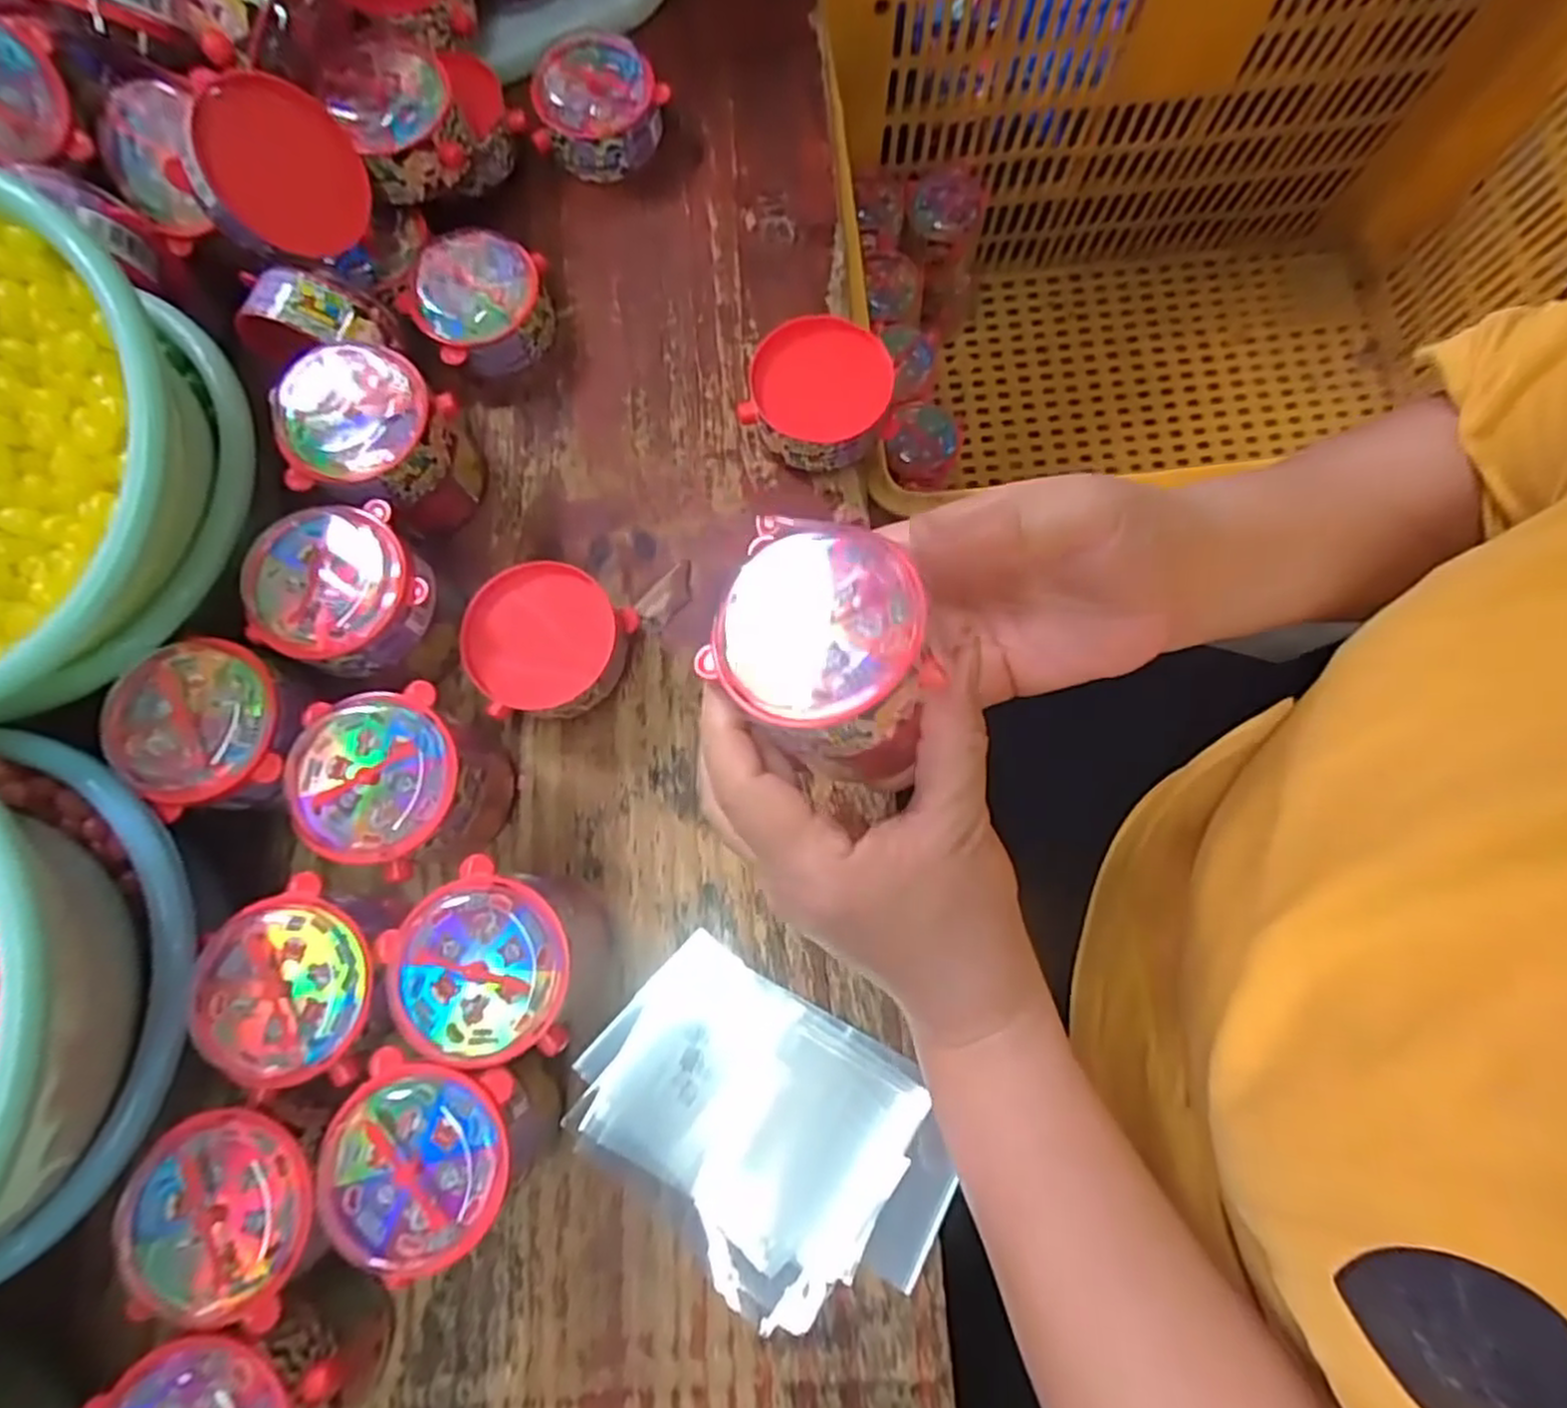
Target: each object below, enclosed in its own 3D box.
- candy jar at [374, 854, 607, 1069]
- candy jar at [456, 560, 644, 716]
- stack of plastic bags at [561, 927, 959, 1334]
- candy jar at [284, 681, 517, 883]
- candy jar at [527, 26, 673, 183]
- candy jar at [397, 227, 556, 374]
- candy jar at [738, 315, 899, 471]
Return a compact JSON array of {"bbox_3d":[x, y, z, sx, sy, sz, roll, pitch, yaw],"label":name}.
[{"bbox_3d":[-0.112,0.100,0.299,0.064,0.065,0.068,0,78,-1],"label":"candy jar"},{"bbox_3d":[-0.106,-0.025,0.340,0.067,0.037,0.068,0,78,-1],"label":"candy jar"},{"bbox_3d":[-0.008,0.181,0.313,0.153,0.005,0.109,34,80,6],"label":"stack of plastic bags"},{"bbox_3d":[-0.156,0.036,0.312,0.065,0.067,0.067,0,78,-1],"label":"candy jar"},{"bbox_3d":[-0.100,-0.336,0.414,0.069,0.037,0.073,0,78,-1],"label":"candy jar"},{"bbox_3d":[-0.156,-0.210,0.390,0.074,0.037,0.063,-41,81,-8],"label":"candy jar"},{"bbox_3d":[0.017,-0.147,0.365,0.070,0.040,0.063,-30,80,-7],"label":"candy jar"}]

